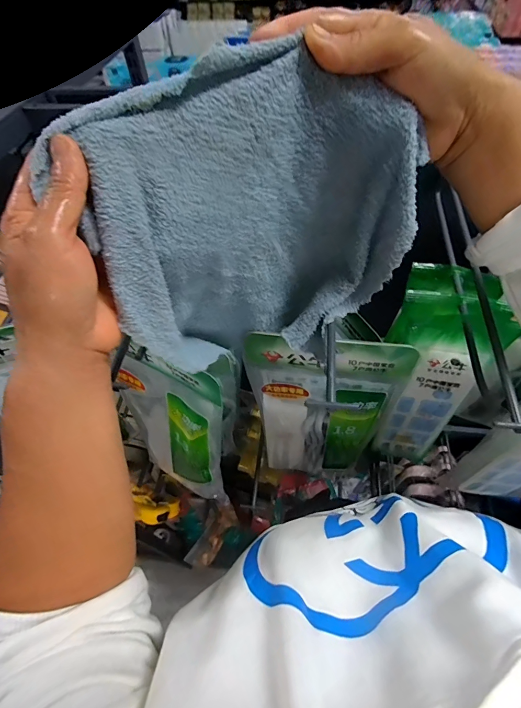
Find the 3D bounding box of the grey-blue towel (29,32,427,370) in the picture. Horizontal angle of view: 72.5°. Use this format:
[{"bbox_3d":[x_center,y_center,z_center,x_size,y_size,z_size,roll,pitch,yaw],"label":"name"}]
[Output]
[{"bbox_3d":[-0.002,-0.078,0.255,0.205,0.192,0.071,-20,56,-11],"label":"grey-blue towel"}]

